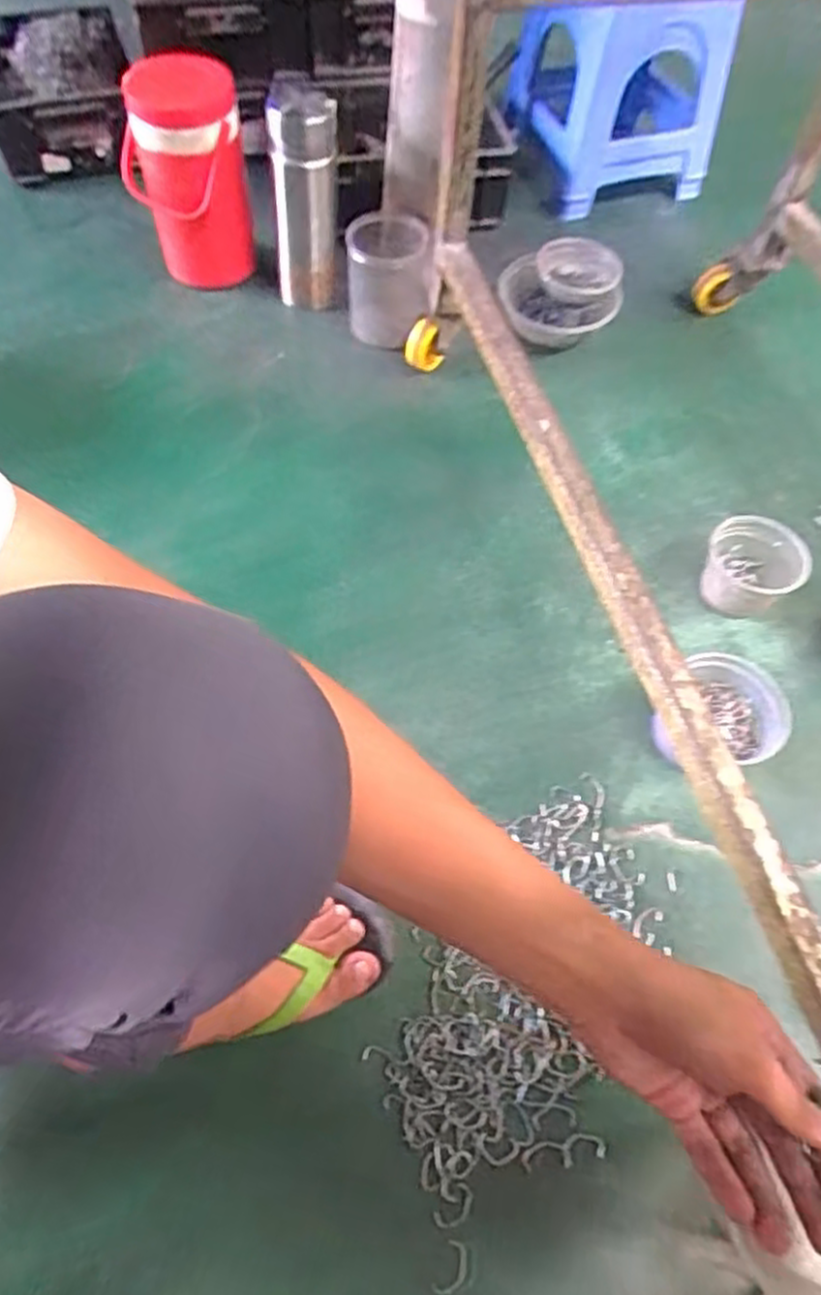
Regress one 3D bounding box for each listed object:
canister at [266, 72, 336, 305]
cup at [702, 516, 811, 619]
[{"bbox_3d":[-0.137,-0.576,0.992,0.086,0.269,0.096,-2,59,-5],"label":"canister"},{"bbox_3d":[0.387,-0.090,0.857,0.103,0.066,0.097,2,59,-3],"label":"cup"}]

